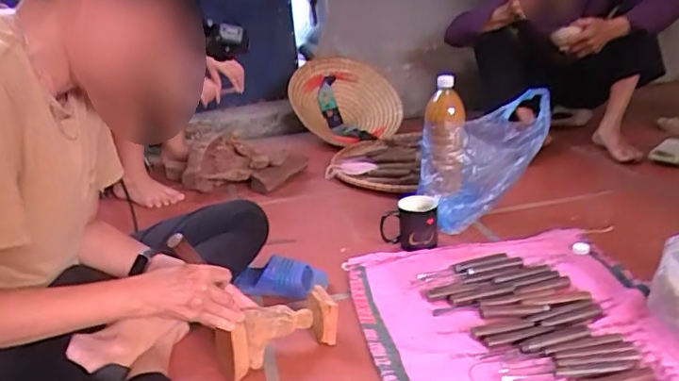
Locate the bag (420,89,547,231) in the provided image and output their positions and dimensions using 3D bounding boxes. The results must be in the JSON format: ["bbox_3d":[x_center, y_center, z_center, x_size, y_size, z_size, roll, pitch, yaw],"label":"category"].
[{"bbox_3d":[0.307,-0.043,1.184,0.274,0.270,0.096,-3,21,6],"label":"bag"}]

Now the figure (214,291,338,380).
[{"bbox_3d":[-0.096,0.221,0.866,0.186,0.085,0.072,-17,24,-26],"label":"figure"}]

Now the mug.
[{"bbox_3d":[0.147,0.066,1.167,0.115,0.103,0.102,-1,22,15],"label":"mug"}]

